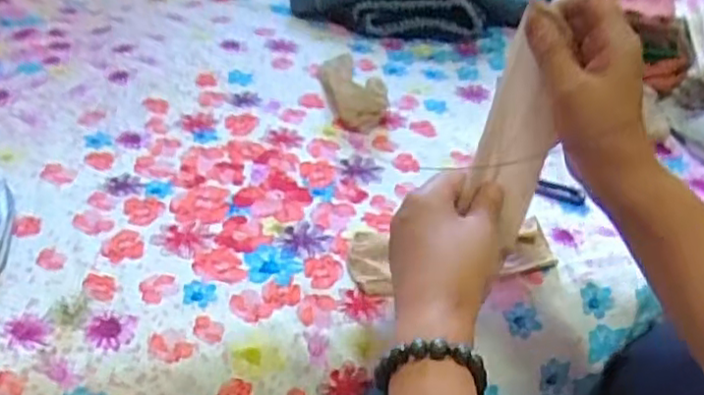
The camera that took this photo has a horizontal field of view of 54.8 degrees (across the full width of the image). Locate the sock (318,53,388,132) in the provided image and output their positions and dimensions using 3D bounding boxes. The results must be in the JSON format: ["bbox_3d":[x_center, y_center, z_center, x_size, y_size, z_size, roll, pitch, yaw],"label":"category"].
[{"bbox_3d":[0.004,-0.122,0.738,0.064,0.025,0.128,-10,44,-14],"label":"sock"}]

